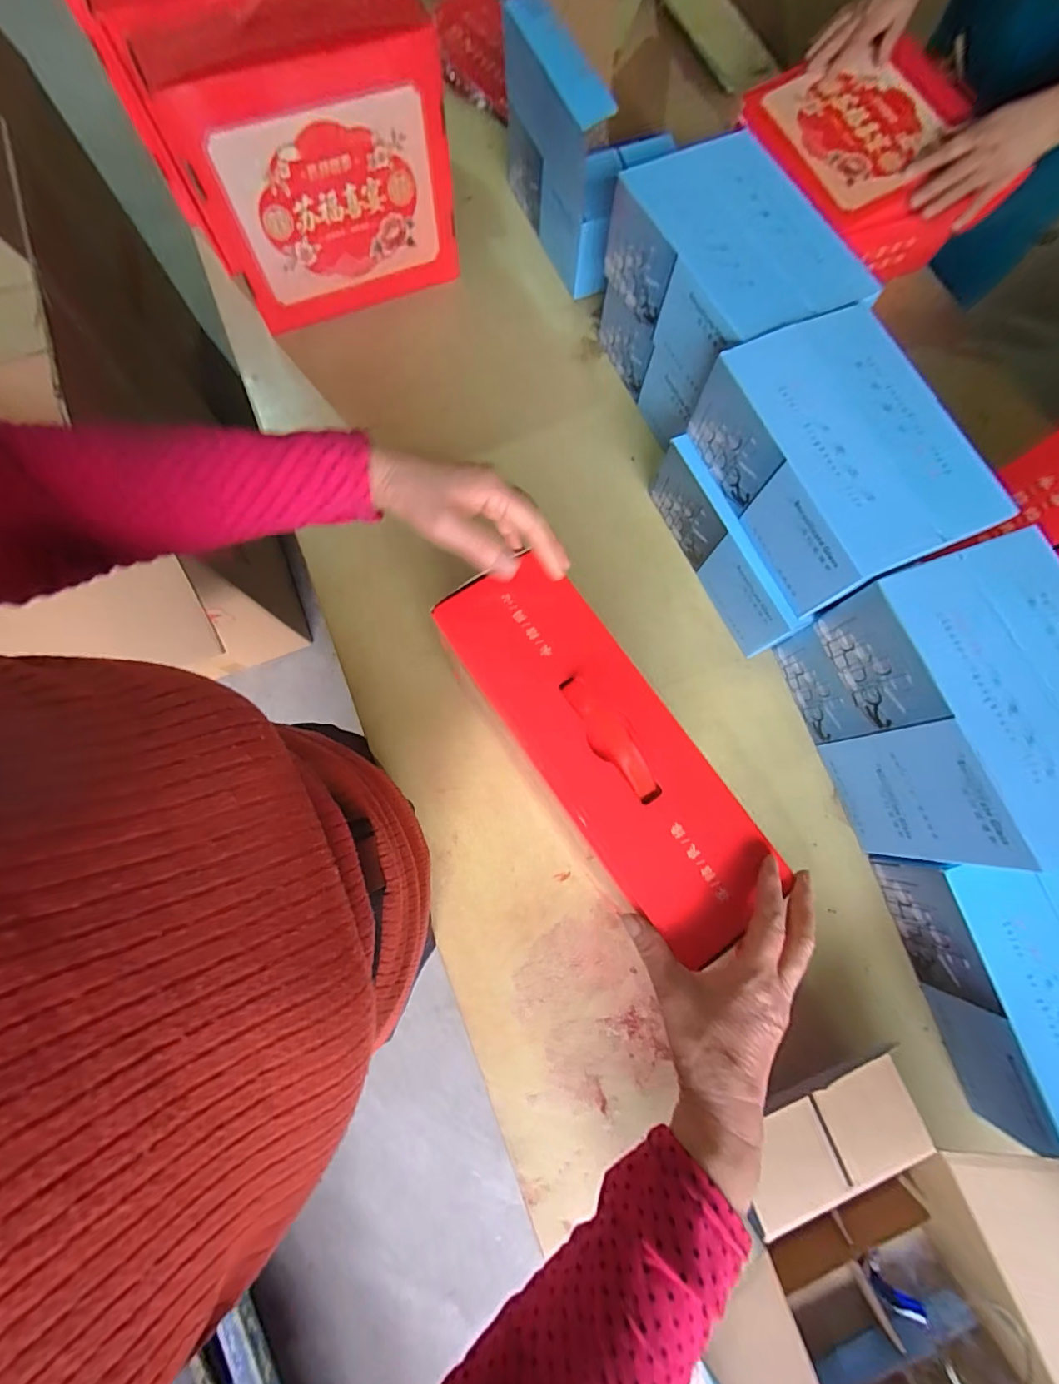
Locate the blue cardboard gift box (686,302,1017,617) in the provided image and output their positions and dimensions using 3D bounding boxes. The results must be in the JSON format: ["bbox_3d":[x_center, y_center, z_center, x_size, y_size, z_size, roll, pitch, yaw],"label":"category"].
[{"bbox_3d":[0.351,-0.264,0.553,0.188,0.109,0.286,-24,79,-7],"label":"blue cardboard gift box"}]

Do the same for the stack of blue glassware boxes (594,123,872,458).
[{"bbox_3d":[0.252,-0.534,0.664,0.201,0.209,0.299,-26,79,-7],"label":"stack of blue glassware boxes"}]

